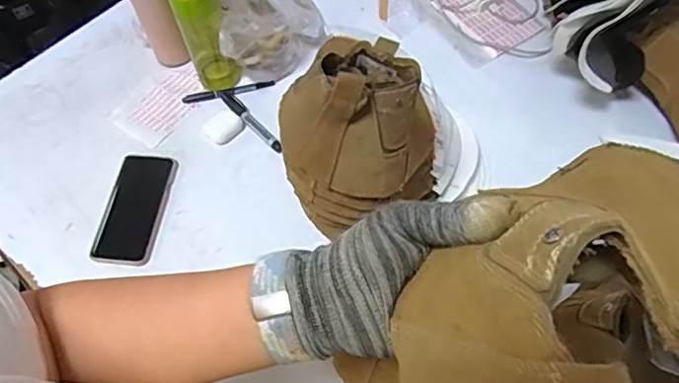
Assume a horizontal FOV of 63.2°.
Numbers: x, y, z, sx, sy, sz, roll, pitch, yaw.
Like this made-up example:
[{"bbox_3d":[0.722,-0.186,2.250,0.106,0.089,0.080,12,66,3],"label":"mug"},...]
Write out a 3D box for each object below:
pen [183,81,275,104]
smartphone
[{"bbox_3d":[-0.172,-0.155,0.858,0.141,0.007,0.015,-10,60,-3],"label":"pen"},{"bbox_3d":[-0.285,0.024,0.770,0.082,0.006,0.159,9,68,4],"label":"smartphone"}]

